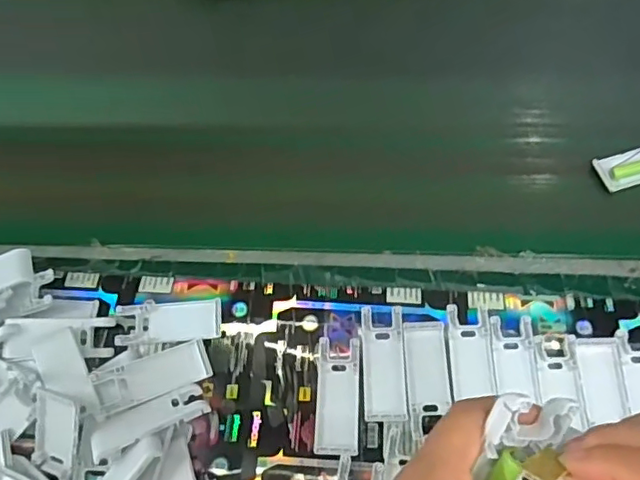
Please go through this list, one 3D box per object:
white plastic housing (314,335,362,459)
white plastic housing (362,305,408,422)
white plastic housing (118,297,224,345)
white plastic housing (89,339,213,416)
[{"bbox_3d":[0.017,0.145,0.524,0.041,0.006,0.104,1,64,4],"label":"white plastic housing"},{"bbox_3d":[0.060,0.116,0.528,0.038,0.009,0.104,-1,64,3],"label":"white plastic housing"},{"bbox_3d":[-0.150,0.081,0.558,0.103,0.010,0.040,-4,64,1],"label":"white plastic housing"},{"bbox_3d":[-0.157,0.126,0.526,0.103,0.019,0.038,-16,64,-21],"label":"white plastic housing"}]

